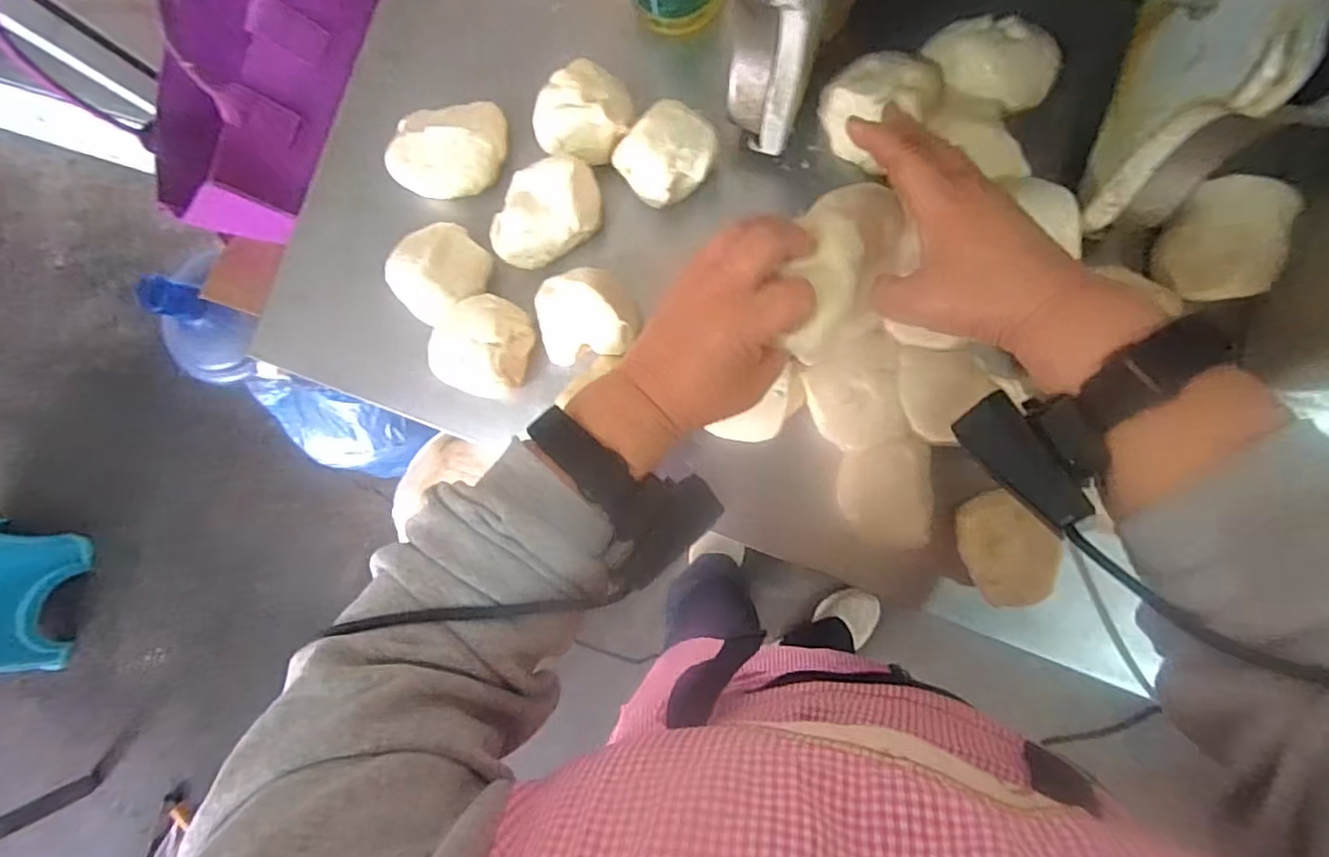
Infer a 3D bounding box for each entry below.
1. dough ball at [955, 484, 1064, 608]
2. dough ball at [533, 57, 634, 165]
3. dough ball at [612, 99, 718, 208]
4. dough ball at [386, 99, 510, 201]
[{"bbox_3d":[0.212,0.075,0.394,0.050,0.044,0.070,-21,84,5],"label":"dough ball"},{"bbox_3d":[-0.058,-0.234,0.470,0.068,0.053,0.063,0,86,7],"label":"dough ball"},{"bbox_3d":[0.003,-0.196,0.451,0.067,0.057,0.059,-38,83,3],"label":"dough ball"},{"bbox_3d":[-0.165,-0.213,0.486,0.083,0.048,0.069,-4,86,7],"label":"dough ball"}]

